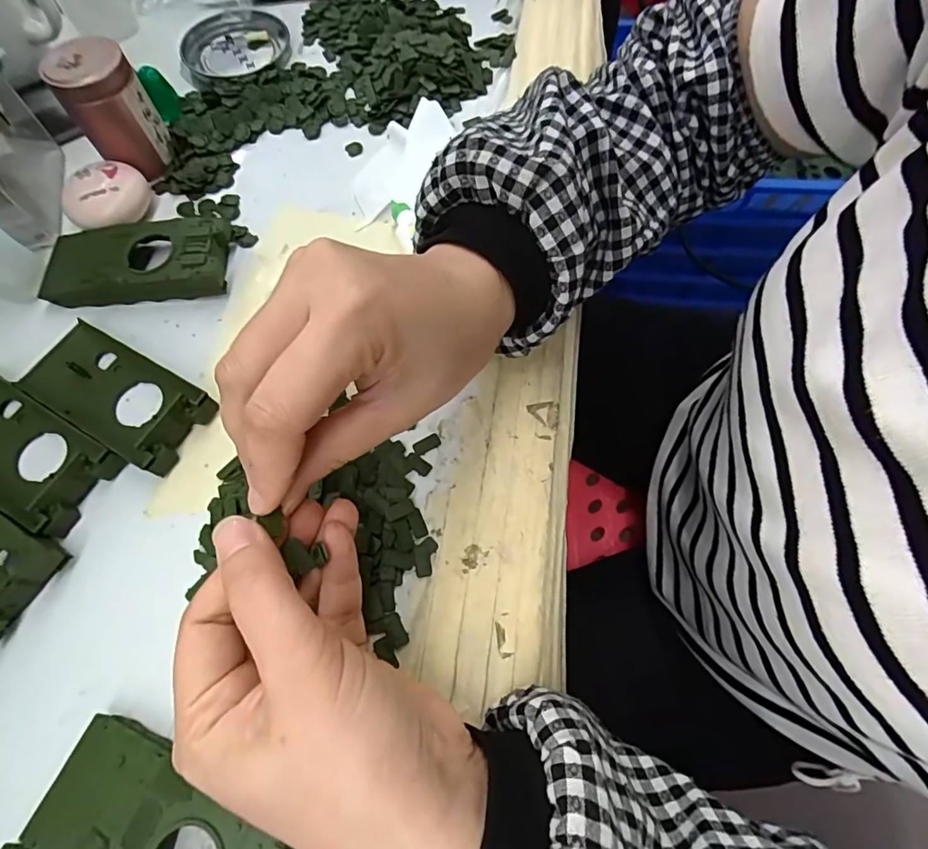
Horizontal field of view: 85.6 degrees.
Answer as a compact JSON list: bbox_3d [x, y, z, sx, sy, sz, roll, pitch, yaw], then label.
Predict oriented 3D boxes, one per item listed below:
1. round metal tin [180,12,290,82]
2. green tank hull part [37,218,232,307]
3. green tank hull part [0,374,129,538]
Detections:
[{"bbox_3d":[-0.174,-0.285,0.383,0.076,0.016,0.078,1,68,-3],"label":"round metal tin"},{"bbox_3d":[-0.188,-0.095,0.291,0.103,0.021,0.046,-3,68,-4],"label":"green tank hull part"},{"bbox_3d":[-0.225,0.011,0.249,0.099,0.018,0.049,30,69,9],"label":"green tank hull part"}]

